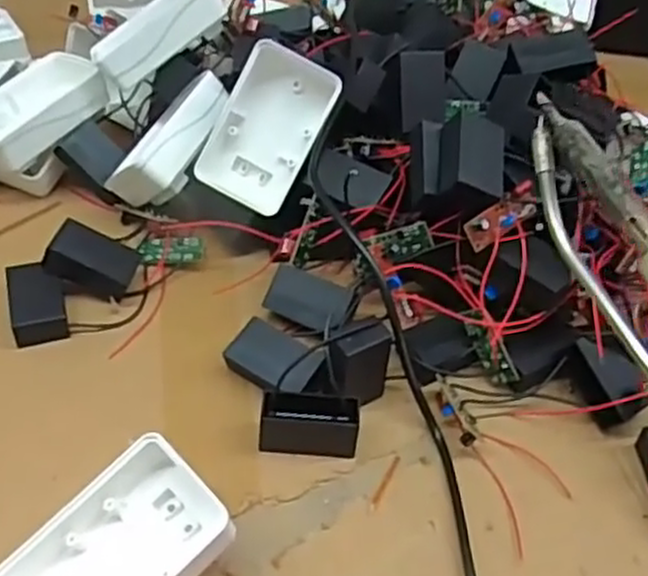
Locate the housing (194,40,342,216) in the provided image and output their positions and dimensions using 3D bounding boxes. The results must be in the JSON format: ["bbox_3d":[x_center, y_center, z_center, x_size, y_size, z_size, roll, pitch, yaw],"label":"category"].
[{"bbox_3d":[-0.034,-0.093,0.449,0.056,0.091,0.026,26,9,-9],"label":"housing"}]

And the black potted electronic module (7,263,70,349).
[{"bbox_3d":[-0.158,0.008,0.423,0.028,0.020,0.042,-11,48,-17],"label":"black potted electronic module"}]

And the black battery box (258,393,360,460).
[{"bbox_3d":[-0.007,0.067,0.374,0.047,0.031,0.016,6,46,-1],"label":"black battery box"}]

